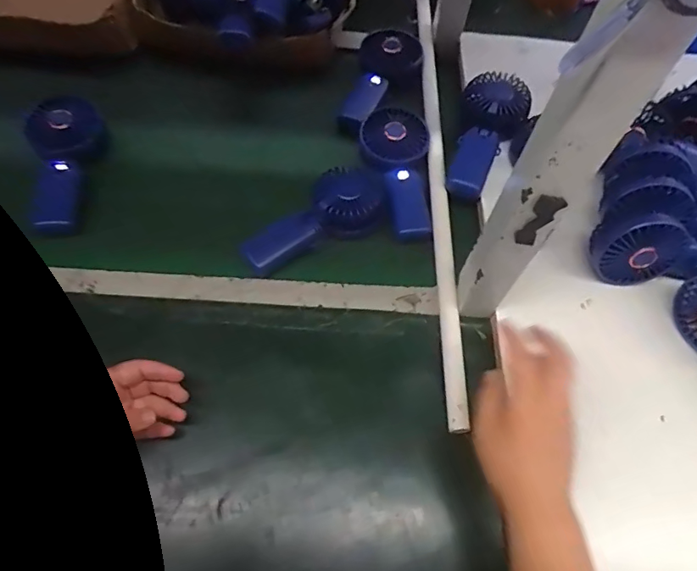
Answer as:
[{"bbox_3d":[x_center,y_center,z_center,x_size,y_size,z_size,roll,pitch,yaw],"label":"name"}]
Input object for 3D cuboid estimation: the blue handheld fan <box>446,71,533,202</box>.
[{"bbox_3d":[0.176,-0.187,0.632,0.081,0.055,0.176,14,62,3],"label":"blue handheld fan"}]

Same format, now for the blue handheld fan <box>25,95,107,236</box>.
[{"bbox_3d":[-0.326,-0.140,0.574,0.071,0.030,0.172,0,75,-3],"label":"blue handheld fan"}]

